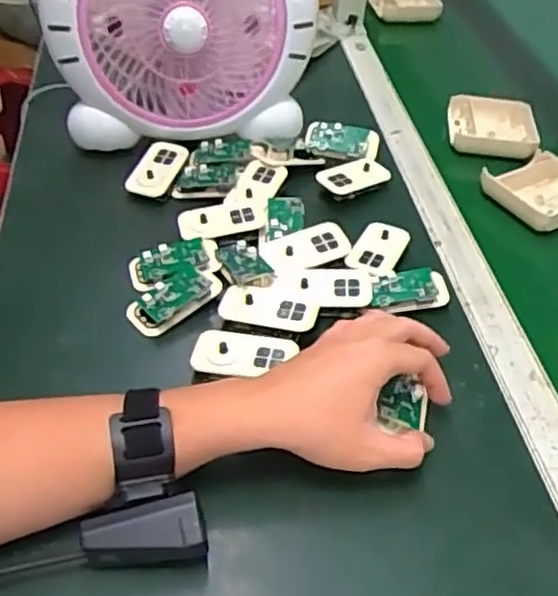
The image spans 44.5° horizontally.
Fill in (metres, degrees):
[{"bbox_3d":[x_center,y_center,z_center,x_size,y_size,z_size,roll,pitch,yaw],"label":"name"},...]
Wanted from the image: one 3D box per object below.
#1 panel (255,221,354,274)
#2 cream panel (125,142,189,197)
[{"bbox_3d":[0.024,-0.043,0.595,0.075,0.011,0.044,-13,47,-16],"label":"panel"},{"bbox_3d":[-0.119,-0.129,0.675,0.039,0.009,0.074,21,56,3],"label":"cream panel"}]

